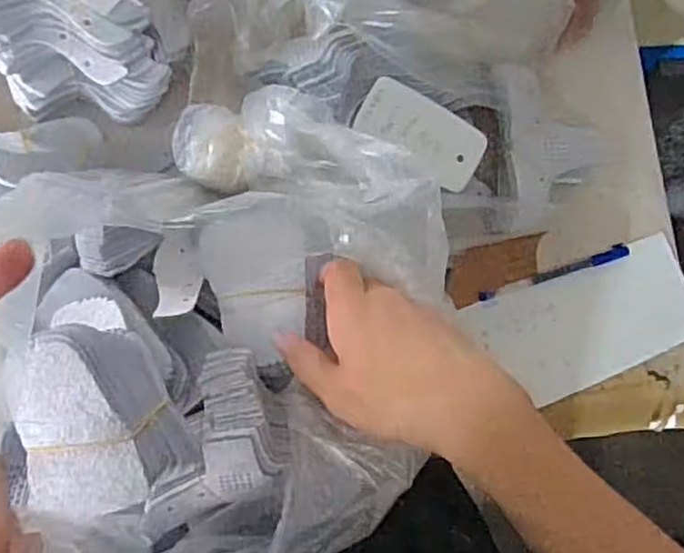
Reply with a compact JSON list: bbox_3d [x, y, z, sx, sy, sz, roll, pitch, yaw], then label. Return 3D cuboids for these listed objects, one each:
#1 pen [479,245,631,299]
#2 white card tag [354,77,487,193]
[{"bbox_3d":[0.184,-0.003,0.602,0.140,0.012,0.012,-17,83,-11],"label":"pen"},{"bbox_3d":[0.064,-0.112,0.537,0.105,0.010,0.053,29,83,-16],"label":"white card tag"}]

